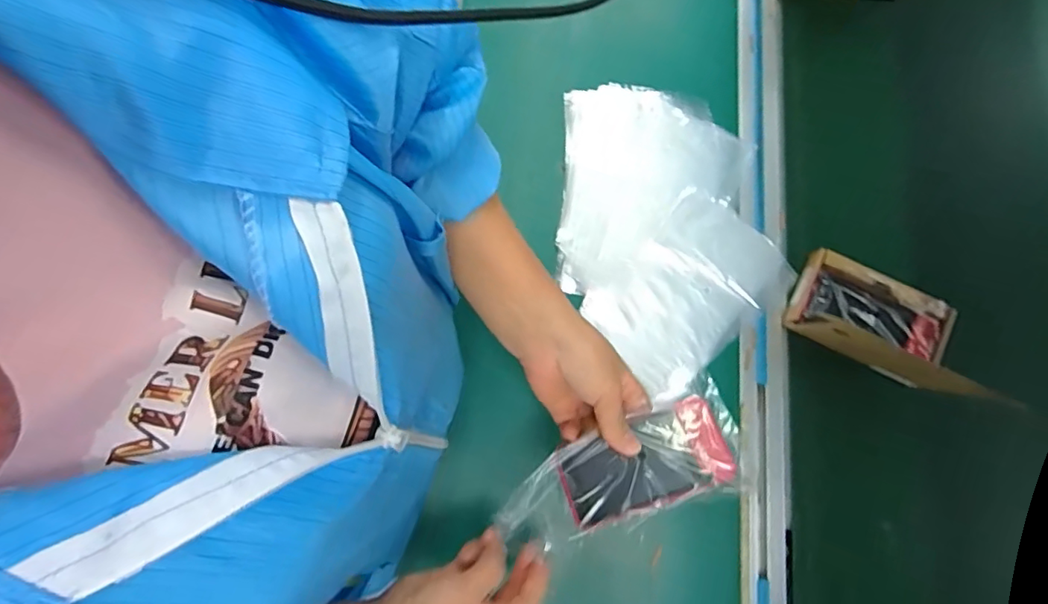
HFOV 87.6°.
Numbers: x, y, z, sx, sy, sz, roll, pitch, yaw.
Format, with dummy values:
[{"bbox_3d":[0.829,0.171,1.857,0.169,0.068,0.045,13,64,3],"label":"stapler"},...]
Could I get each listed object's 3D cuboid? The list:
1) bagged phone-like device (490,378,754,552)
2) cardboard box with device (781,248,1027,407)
[{"bbox_3d":[0.068,0.128,0.399,0.182,0.035,0.067,-26,79,9],"label":"bagged phone-like device"},{"bbox_3d":[0.319,0.012,0.470,0.135,0.101,0.094,28,81,6],"label":"cardboard box with device"}]

